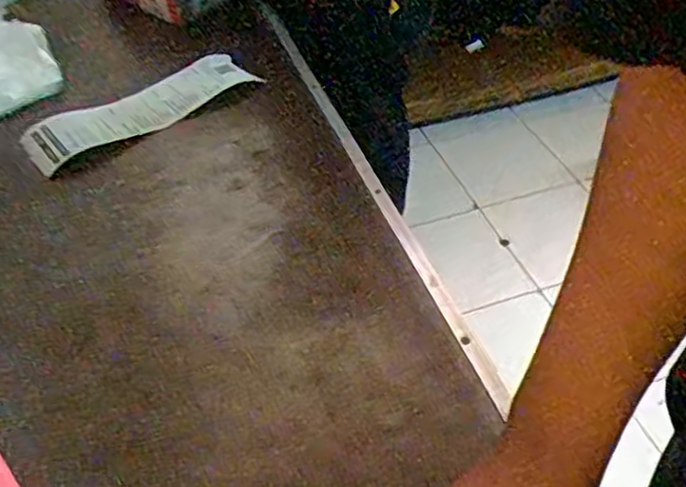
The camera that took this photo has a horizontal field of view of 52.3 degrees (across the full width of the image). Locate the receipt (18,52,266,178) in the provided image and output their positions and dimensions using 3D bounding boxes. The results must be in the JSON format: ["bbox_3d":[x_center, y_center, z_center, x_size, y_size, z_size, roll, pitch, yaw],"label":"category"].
[{"bbox_3d":[-0.216,-0.148,0.737,0.241,0.017,0.087,-35,54,-29],"label":"receipt"}]

